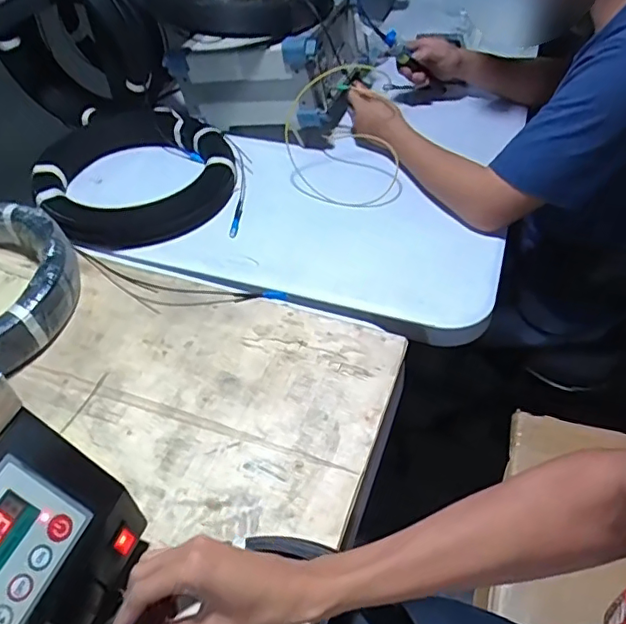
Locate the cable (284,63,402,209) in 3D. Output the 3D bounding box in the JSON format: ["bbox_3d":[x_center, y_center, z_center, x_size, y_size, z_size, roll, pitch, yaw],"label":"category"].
[{"bbox_3d":[0.050,-0.309,0.971,0.194,0.143,0.250,-3,47,0],"label":"cable"}]

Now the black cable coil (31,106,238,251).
[{"bbox_3d":[-0.311,-0.253,0.990,0.324,0.072,0.323,-1,47,1],"label":"black cable coil"}]

